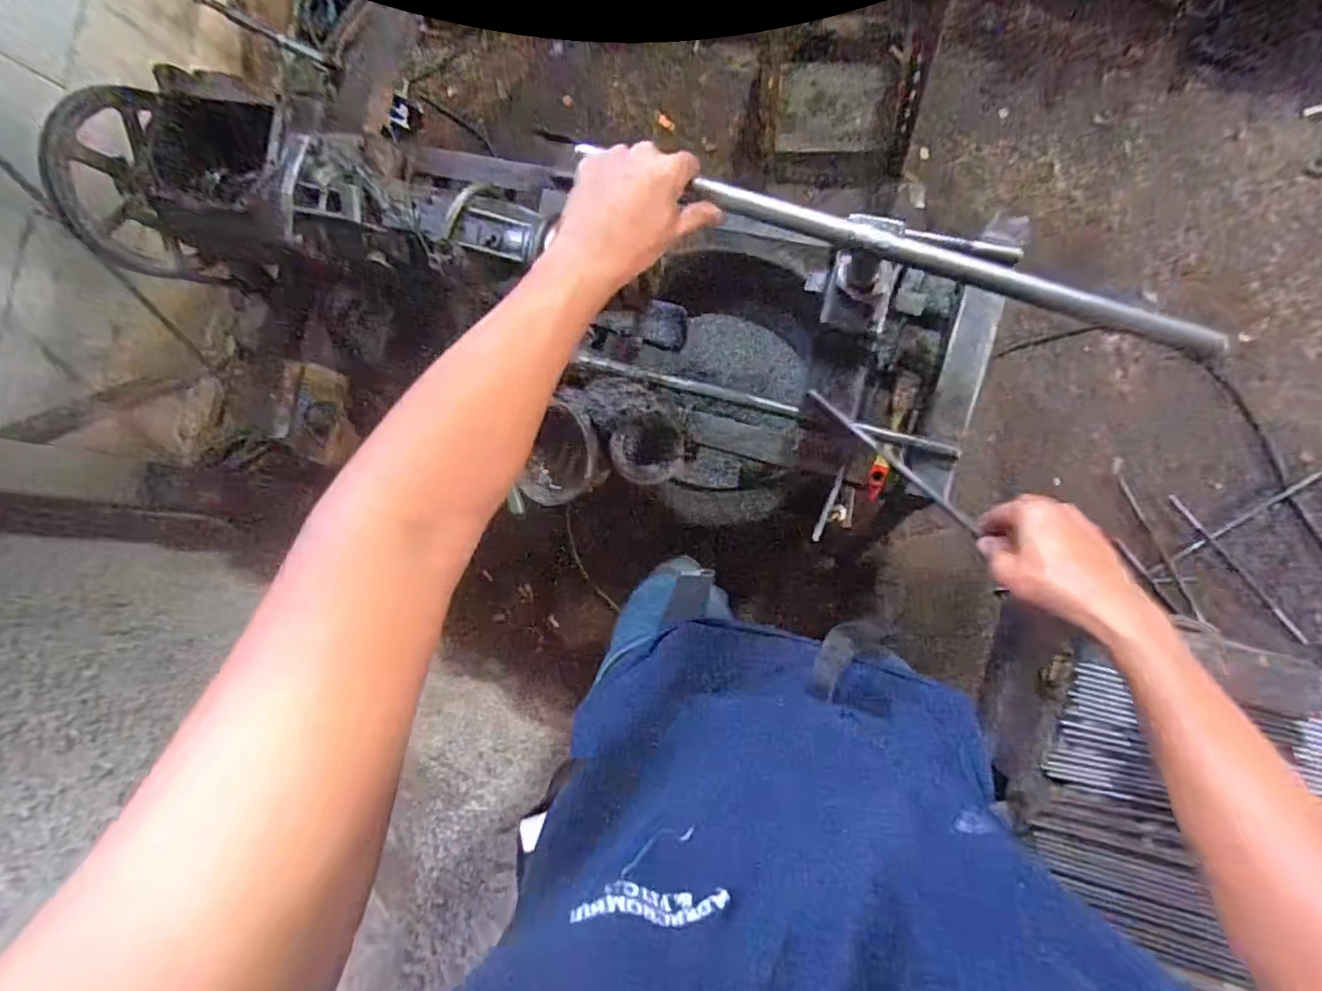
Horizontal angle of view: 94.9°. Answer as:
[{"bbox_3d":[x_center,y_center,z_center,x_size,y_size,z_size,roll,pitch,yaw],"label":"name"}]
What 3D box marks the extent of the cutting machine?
[{"bbox_3d":[-0.135,-0.215,0.936,1.075,0.678,0.417,9,91,14],"label":"cutting machine"}]

